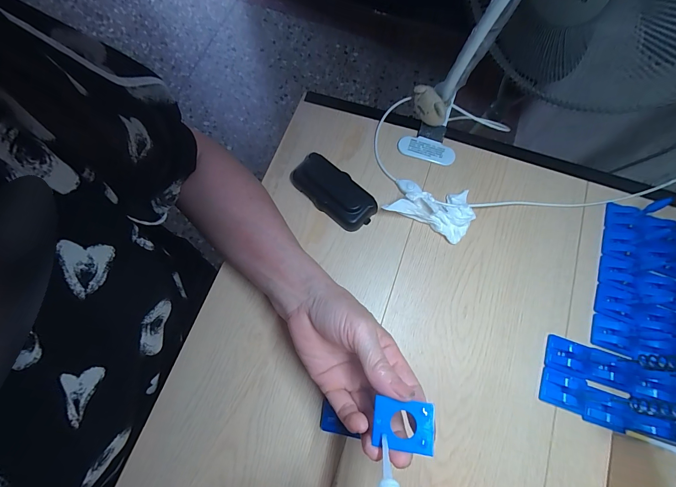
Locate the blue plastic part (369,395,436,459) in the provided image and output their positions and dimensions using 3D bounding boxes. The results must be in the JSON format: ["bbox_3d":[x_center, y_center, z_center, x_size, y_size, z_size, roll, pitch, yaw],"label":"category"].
[{"bbox_3d":[0.047,0.128,0.224,0.040,0.006,0.031,8,72,2],"label":"blue plastic part"}]

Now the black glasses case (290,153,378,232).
[{"bbox_3d":[-0.006,-0.064,0.389,0.110,0.027,0.050,43,77,12],"label":"black glasses case"}]

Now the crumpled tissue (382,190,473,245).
[{"bbox_3d":[0.112,-0.048,0.376,0.102,0.038,0.066,17,73,5],"label":"crumpled tissue"}]

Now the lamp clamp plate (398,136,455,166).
[{"bbox_3d":[0.114,-0.120,0.414,0.072,0.014,0.026,16,73,4],"label":"lamp clamp plate"}]

